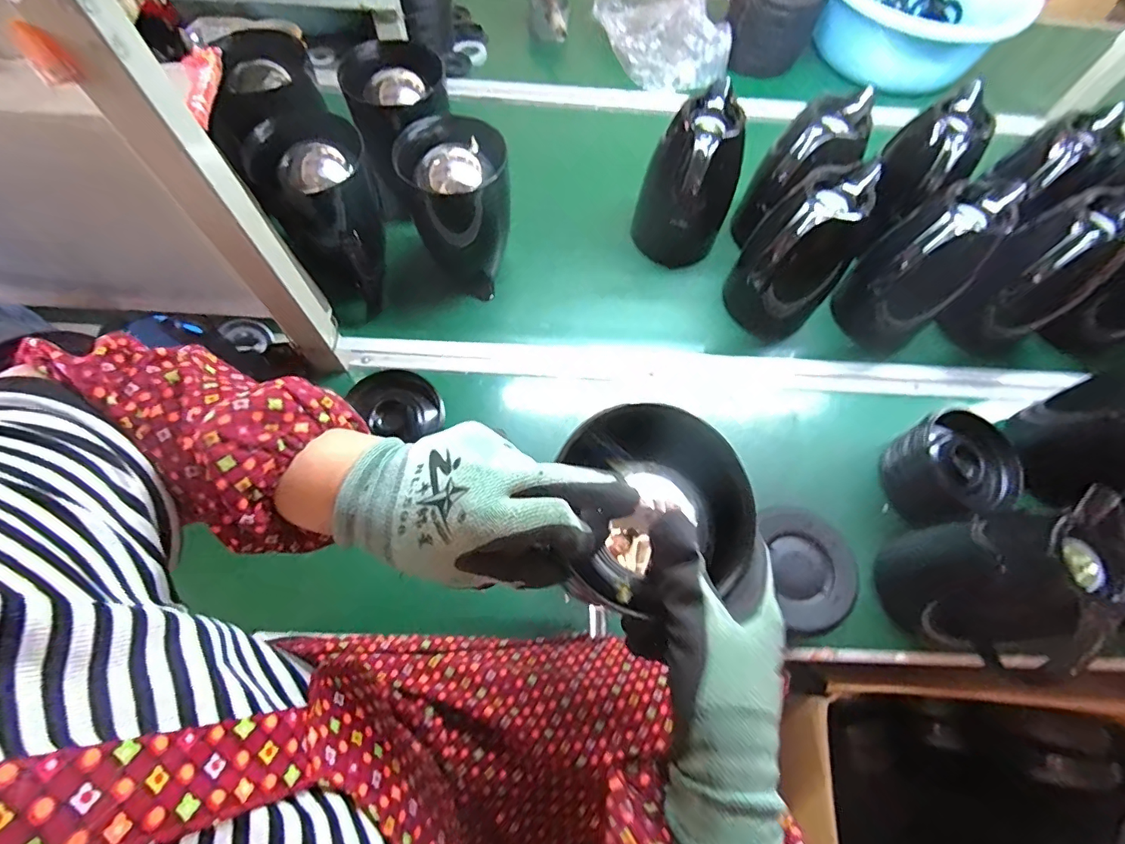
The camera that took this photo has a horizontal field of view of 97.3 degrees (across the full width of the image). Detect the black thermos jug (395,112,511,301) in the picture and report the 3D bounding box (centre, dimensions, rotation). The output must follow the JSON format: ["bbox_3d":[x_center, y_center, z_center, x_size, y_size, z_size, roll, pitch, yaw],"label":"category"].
[{"bbox_3d":[-0.126,-0.279,0.653,0.122,0.182,0.129,1,66,-3],"label":"black thermos jug"}]

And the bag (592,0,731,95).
[{"bbox_3d":[0.181,-0.733,0.920,0.201,0.078,0.282,-10,67,-7],"label":"bag"}]

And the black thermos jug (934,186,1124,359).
[{"bbox_3d":[0.605,-0.183,0.636,0.148,0.183,0.112,-30,71,-15],"label":"black thermos jug"}]

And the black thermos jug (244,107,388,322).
[{"bbox_3d":[-0.290,-0.256,0.634,0.130,0.183,0.158,-30,71,-15],"label":"black thermos jug"}]

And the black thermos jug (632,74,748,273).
[{"bbox_3d":[0.167,-0.322,0.673,0.127,0.191,0.115,-32,72,-16],"label":"black thermos jug"}]

